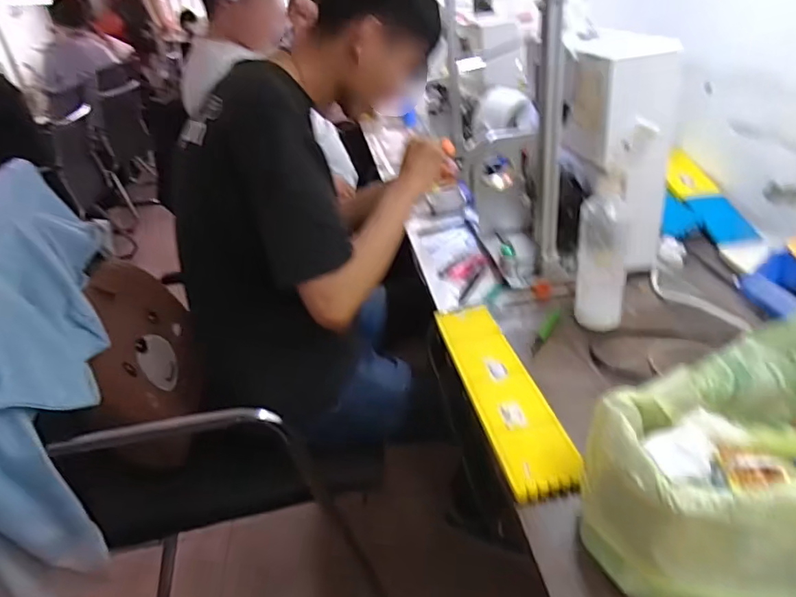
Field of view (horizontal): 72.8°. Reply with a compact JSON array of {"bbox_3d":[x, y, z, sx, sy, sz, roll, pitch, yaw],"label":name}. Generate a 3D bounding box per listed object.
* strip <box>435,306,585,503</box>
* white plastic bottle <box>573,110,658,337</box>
[{"bbox_3d":[0.126,0.107,0.678,0.083,0.019,0.335,-11,30,-6],"label":"strip"},{"bbox_3d":[0.284,-0.078,0.735,0.072,0.257,0.060,4,32,18],"label":"white plastic bottle"}]

